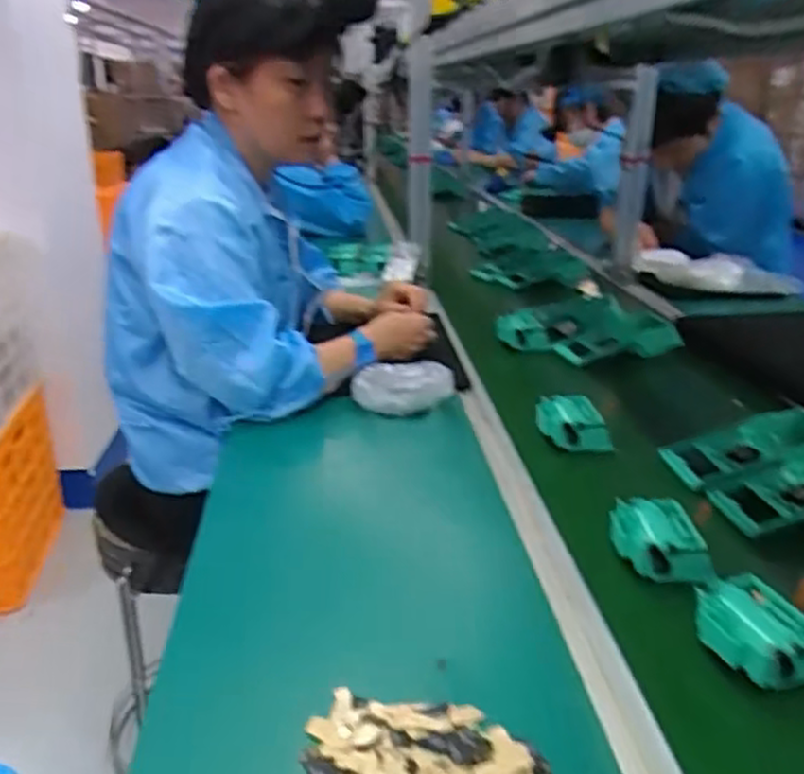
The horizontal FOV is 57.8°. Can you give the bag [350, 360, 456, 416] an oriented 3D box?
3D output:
[{"bbox_3d":[0.008,0.006,0.949,0.111,0.053,0.107,7,24,28],"label":"bag"}]

